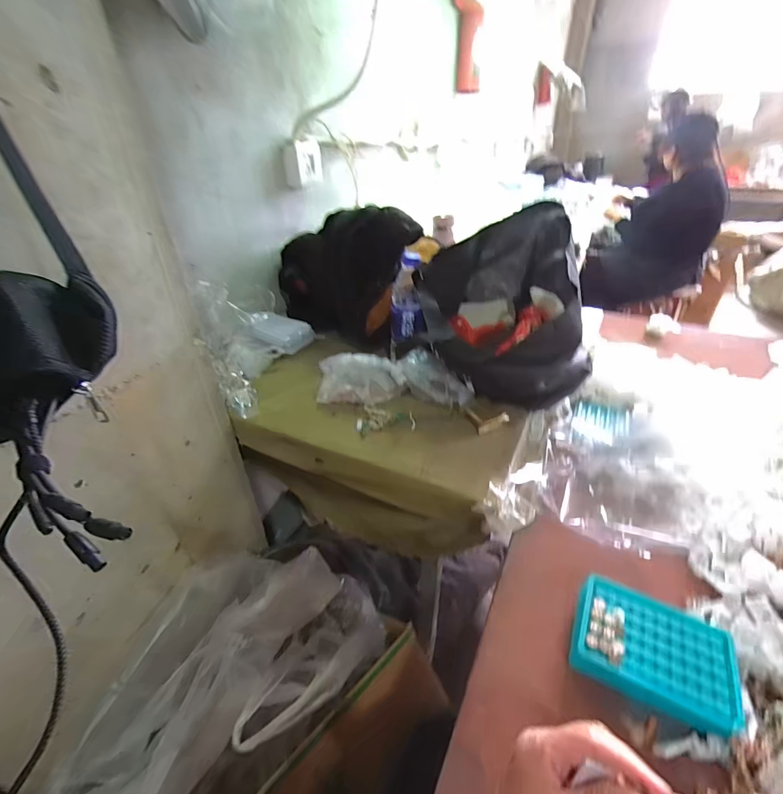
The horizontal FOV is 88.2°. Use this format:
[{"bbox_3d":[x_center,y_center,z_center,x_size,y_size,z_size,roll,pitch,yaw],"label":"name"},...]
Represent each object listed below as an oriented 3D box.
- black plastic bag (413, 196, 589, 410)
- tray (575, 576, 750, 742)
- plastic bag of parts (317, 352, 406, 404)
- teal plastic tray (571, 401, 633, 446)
[{"bbox_3d":[0.200,-0.199,0.765,0.280,0.226,0.421,2,34,5],"label":"black plastic bag"},{"bbox_3d":[0.256,0.246,0.401,0.136,0.030,0.108,15,37,23],"label":"tray"},{"bbox_3d":[-0.056,-0.032,0.729,0.167,0.072,0.069,5,34,10],"label":"plastic bag of parts"},{"bbox_3d":[0.367,0.049,0.709,0.091,0.014,0.134,16,37,24],"label":"teal plastic tray"}]

